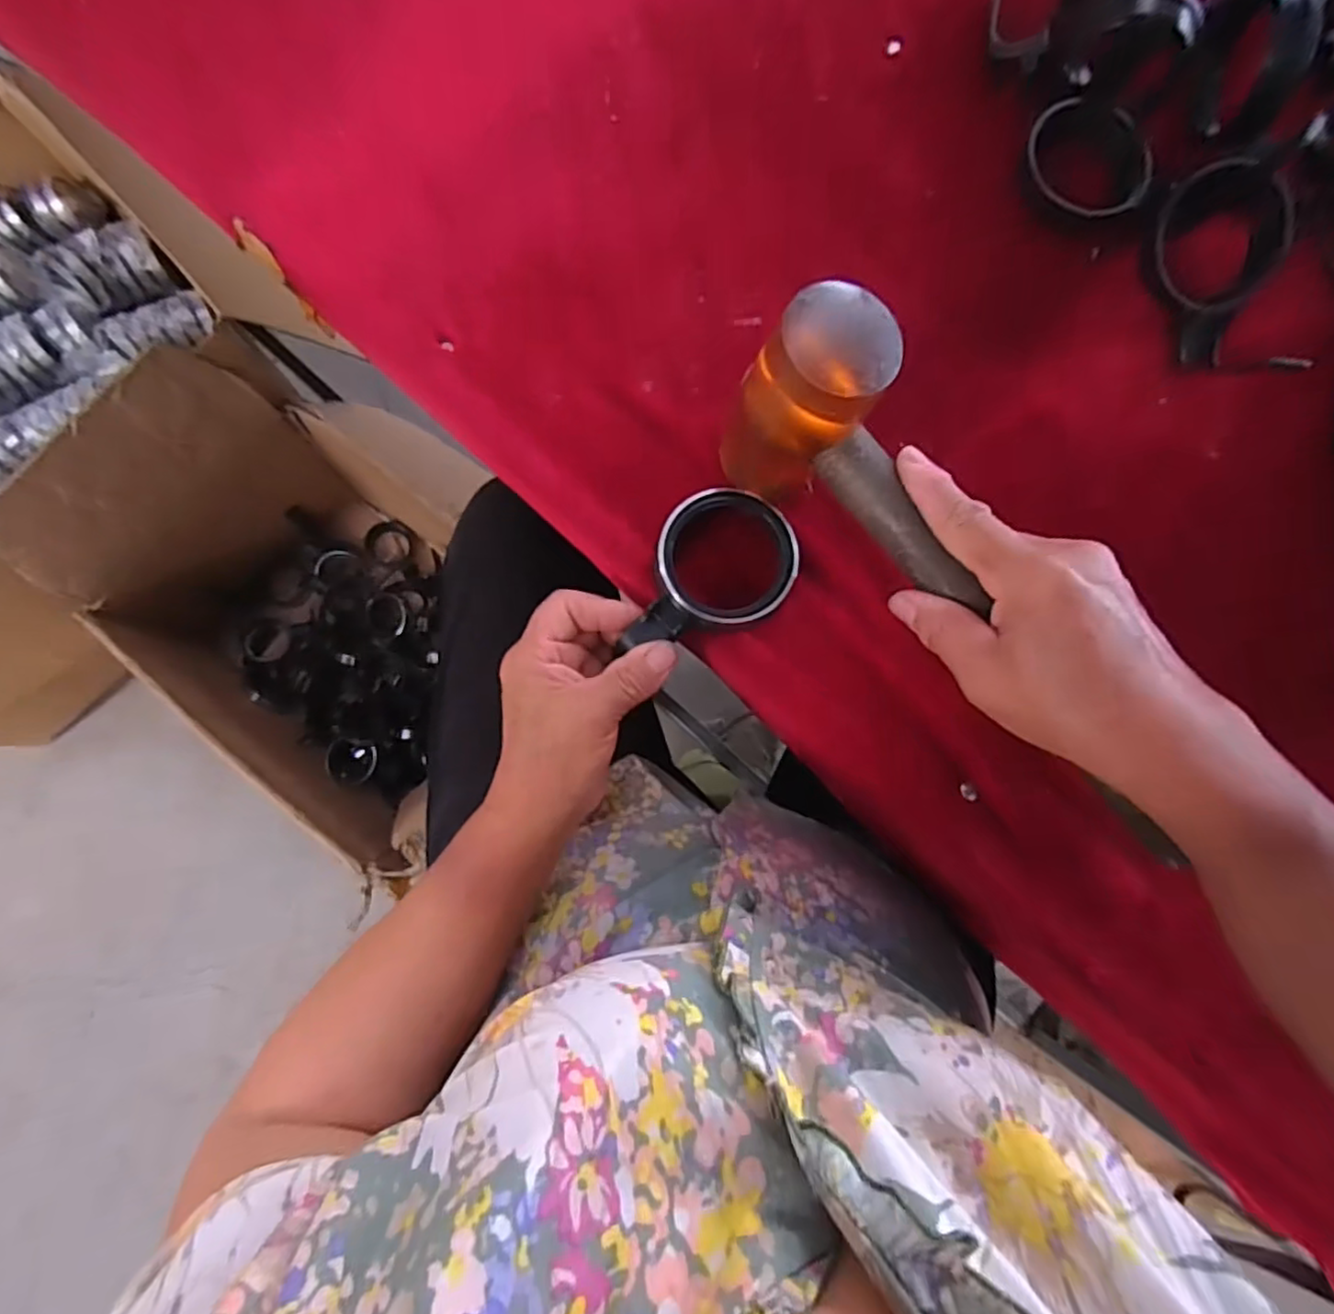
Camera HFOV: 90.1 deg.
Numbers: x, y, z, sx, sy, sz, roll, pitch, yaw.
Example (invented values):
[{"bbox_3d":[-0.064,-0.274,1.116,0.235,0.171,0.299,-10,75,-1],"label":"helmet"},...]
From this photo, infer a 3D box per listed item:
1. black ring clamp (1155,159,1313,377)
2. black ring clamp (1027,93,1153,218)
[{"bbox_3d":[0.307,-0.212,0.360,0.071,0.038,0.101,-11,82,-4],"label":"black ring clamp"},{"bbox_3d":[0.245,-0.289,0.386,0.074,0.015,0.062,43,82,5],"label":"black ring clamp"}]

